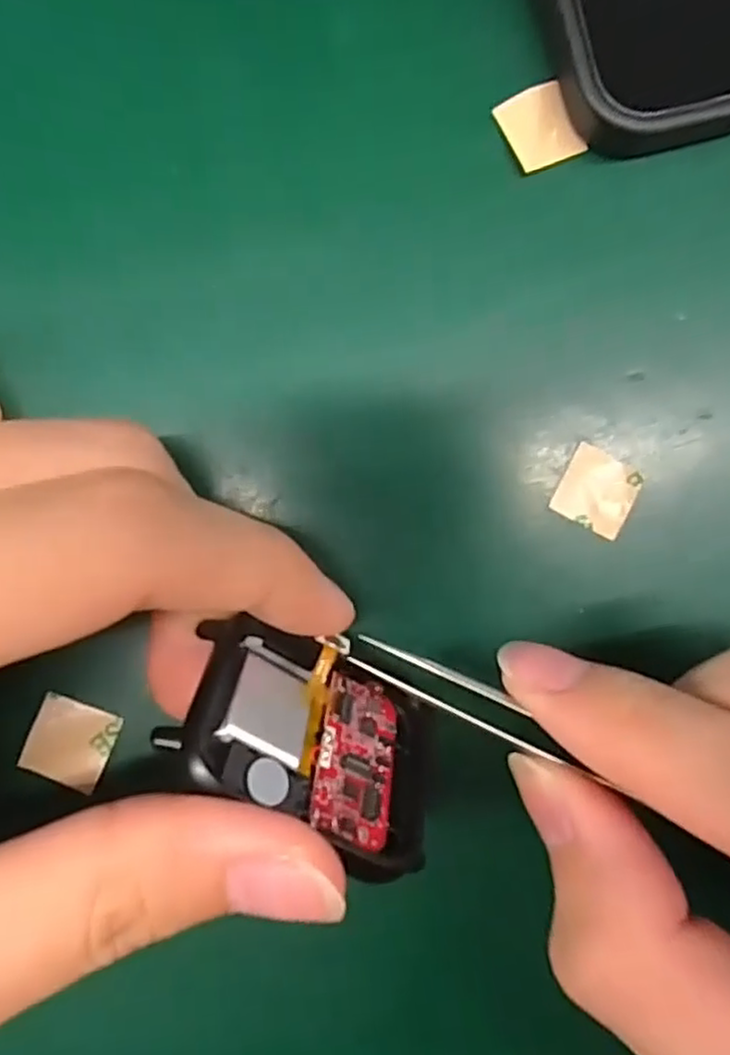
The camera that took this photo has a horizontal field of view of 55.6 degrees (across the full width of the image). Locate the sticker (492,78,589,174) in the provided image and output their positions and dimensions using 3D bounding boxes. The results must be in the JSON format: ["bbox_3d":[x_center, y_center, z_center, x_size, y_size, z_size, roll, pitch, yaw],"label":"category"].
[{"bbox_3d":[0.035,-0.080,0.138,0.014,0.004,0.015,-27,90,-4],"label":"sticker"}]

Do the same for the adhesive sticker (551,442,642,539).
[{"bbox_3d":[0.047,-0.007,0.139,0.015,0.004,0.015,27,87,-2],"label":"adhesive sticker"}]

